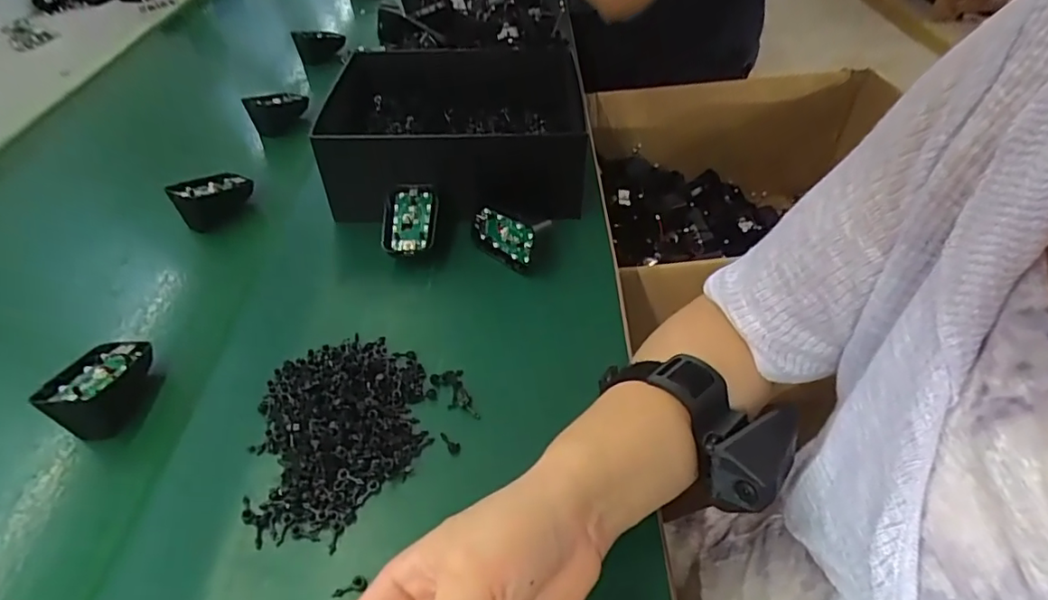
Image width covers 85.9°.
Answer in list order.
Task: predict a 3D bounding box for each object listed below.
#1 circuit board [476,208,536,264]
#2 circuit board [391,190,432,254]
[{"bbox_3d":[-0.017,-0.056,0.480,0.063,0.037,0.004,33,38,28],"label":"circuit board"},{"bbox_3d":[-0.098,-0.070,0.490,0.032,0.009,0.065,-2,63,2],"label":"circuit board"}]

